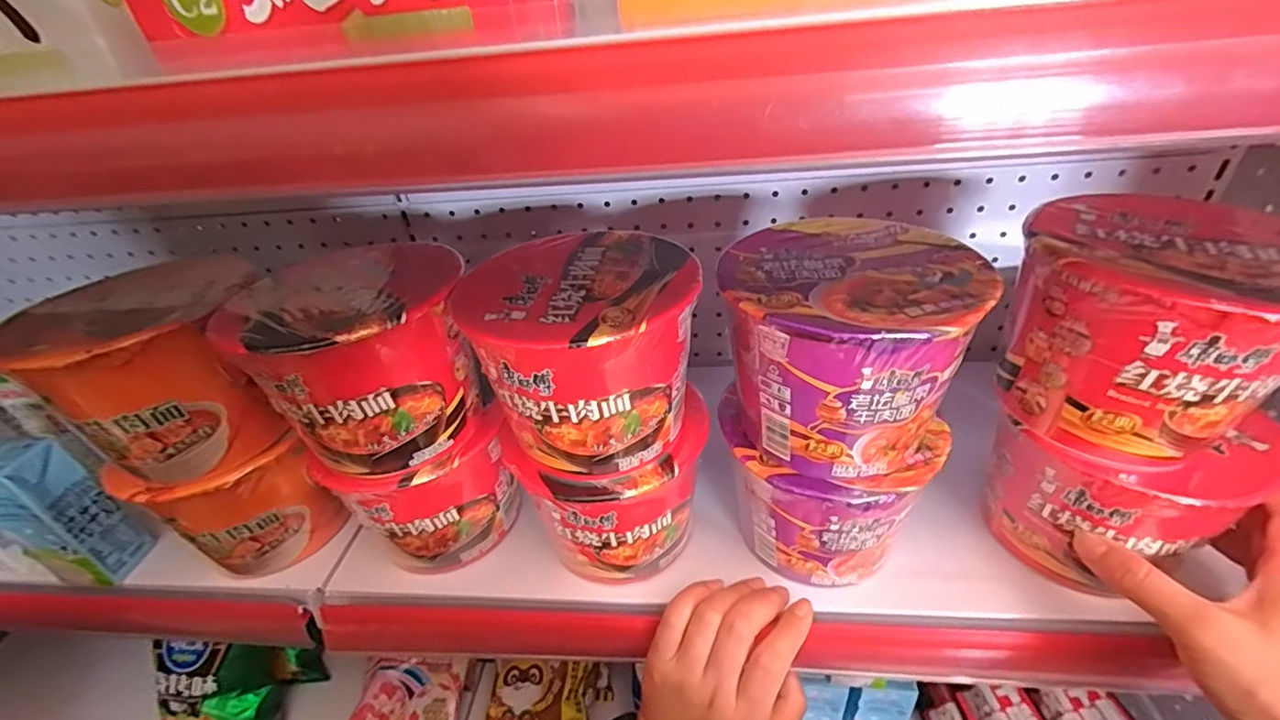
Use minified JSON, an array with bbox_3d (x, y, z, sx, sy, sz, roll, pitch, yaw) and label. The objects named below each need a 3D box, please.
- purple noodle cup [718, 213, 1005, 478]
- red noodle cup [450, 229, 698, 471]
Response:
[{"bbox_3d":[0.113,-0.009,0.310,0.119,0.099,0.126,-4,36,3],"label":"purple noodle cup"},{"bbox_3d":[-0.027,-0.004,0.319,0.119,0.094,0.114,-4,36,3],"label":"red noodle cup"}]

